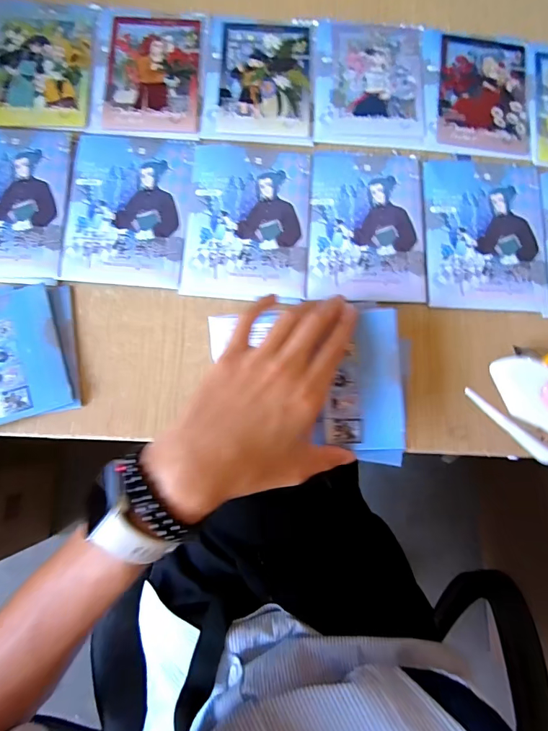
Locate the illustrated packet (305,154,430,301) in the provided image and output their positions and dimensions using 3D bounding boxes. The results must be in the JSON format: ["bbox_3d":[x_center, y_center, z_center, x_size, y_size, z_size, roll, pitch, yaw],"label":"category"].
[{"bbox_3d":[0.085,-0.130,0.364,0.104,0.004,0.146,2,79,-1],"label":"illustrated packet"}]

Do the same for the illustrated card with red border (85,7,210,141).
[{"bbox_3d":[-0.121,-0.284,0.390,0.106,0.006,0.140,3,79,-1],"label":"illustrated card with red border"}]

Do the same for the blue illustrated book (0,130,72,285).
[{"bbox_3d":[-0.242,-0.145,0.356,0.109,0.007,0.142,2,79,-1],"label":"blue illustrated book"}]

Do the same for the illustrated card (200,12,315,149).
[{"bbox_3d":[-0.013,-0.285,0.398,0.109,0.007,0.141,3,79,-1],"label":"illustrated card"}]

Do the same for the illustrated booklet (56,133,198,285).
[{"bbox_3d":[-0.130,-0.142,0.362,0.106,0.004,0.141,3,79,-1],"label":"illustrated booklet"}]

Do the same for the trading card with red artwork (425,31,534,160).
[{"bbox_3d":[0.204,-0.272,0.403,0.106,0.005,0.136,4,79,-1],"label":"trading card with red artwork"}]

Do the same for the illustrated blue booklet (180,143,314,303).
[{"bbox_3d":[-0.023,-0.131,0.361,0.109,0.004,0.144,3,79,-1],"label":"illustrated blue booklet"}]

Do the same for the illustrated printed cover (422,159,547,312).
[{"bbox_3d":[0.194,-0.124,0.366,0.109,0.004,0.146,2,79,-1],"label":"illustrated printed cover"}]

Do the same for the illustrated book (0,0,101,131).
[{"bbox_3d":[-0.228,-0.292,0.387,0.107,0.007,0.149,0,79,-2],"label":"illustrated book"}]

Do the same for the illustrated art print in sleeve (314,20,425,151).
[{"bbox_3d":[0.095,-0.283,0.402,0.107,0.005,0.140,2,79,-1],"label":"illustrated art print in sleeve"}]

